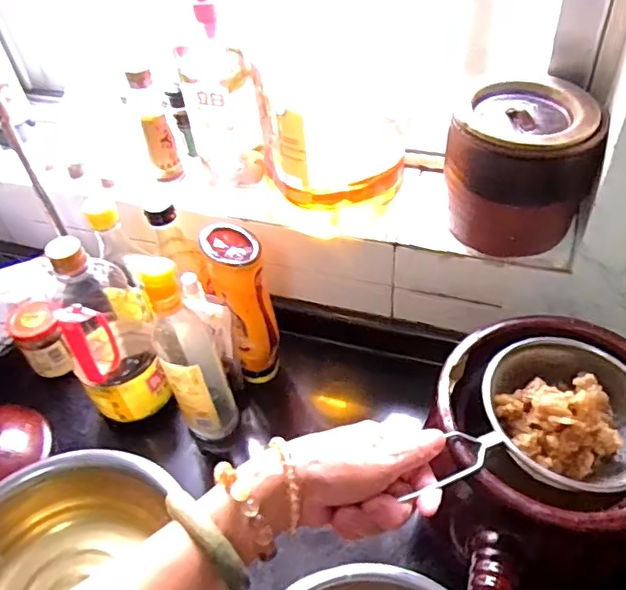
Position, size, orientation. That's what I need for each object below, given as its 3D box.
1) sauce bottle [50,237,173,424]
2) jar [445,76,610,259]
[{"bbox_3d":[-0.225,0.037,0.638,0.085,0.230,0.103,-27,50,-19],"label":"sauce bottle"},{"bbox_3d":[0.210,-0.138,0.621,0.136,0.138,0.130,-3,47,3],"label":"jar"}]

